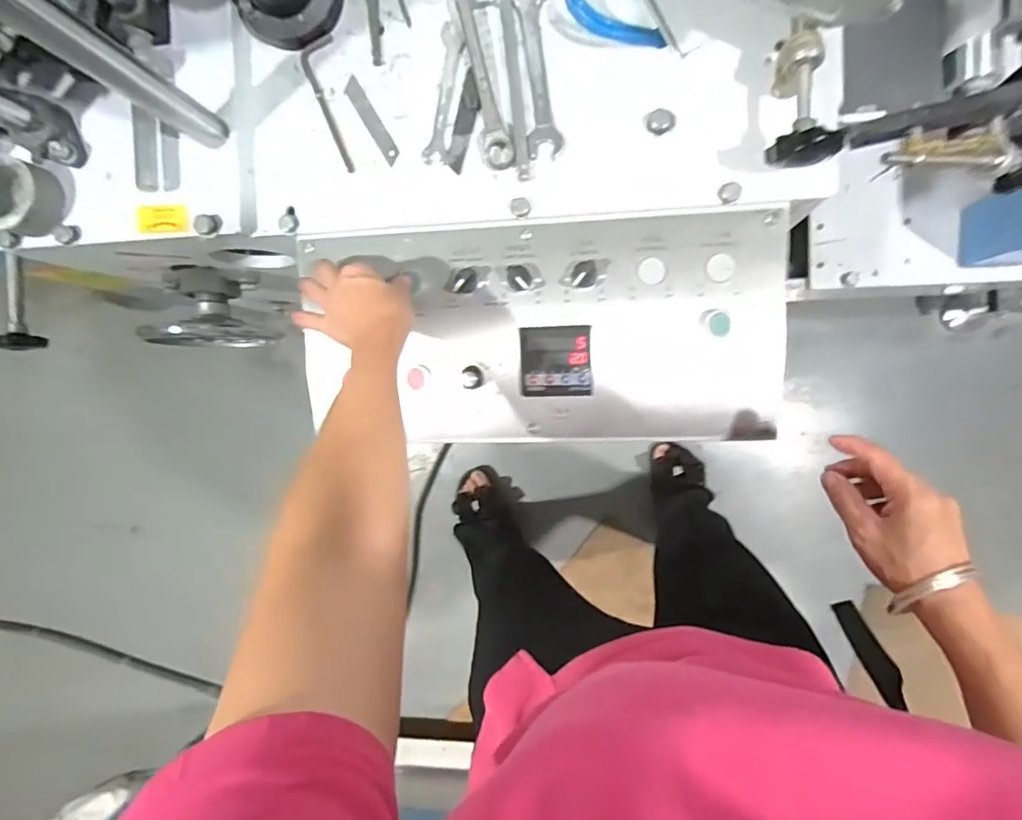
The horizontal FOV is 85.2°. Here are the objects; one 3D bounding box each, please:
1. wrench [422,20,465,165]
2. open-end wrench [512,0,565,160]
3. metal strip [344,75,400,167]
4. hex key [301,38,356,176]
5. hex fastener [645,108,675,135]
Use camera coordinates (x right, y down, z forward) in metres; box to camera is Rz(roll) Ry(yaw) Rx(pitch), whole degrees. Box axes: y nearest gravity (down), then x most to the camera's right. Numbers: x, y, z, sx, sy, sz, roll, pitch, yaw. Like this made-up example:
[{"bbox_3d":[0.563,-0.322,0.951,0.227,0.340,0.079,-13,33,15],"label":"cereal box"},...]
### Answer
[{"bbox_3d":[-0.066,-0.318,0.558,0.028,0.008,0.134,10,94,8],"label":"wrench"},{"bbox_3d":[0.026,-0.336,0.543,0.035,0.006,0.173,-6,92,9],"label":"open-end wrench"},{"bbox_3d":[-0.144,-0.298,0.574,0.016,0.004,0.098,-31,88,9],"label":"metal strip"},{"bbox_3d":[-0.186,-0.316,0.578,0.037,0.004,0.136,-15,90,9],"label":"hex key"},{"bbox_3d":[0.142,-0.276,0.531,0.025,0.013,0.021,-25,89,9],"label":"hex fastener"}]

